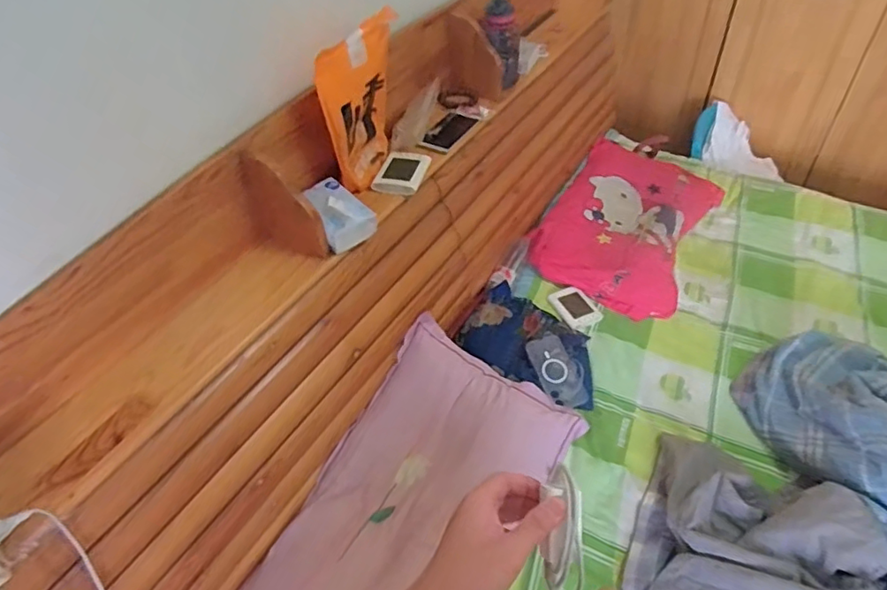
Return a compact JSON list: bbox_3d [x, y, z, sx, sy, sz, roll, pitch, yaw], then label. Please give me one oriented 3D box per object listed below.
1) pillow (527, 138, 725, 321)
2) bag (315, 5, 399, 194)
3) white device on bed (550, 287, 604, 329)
[{"bbox_3d":[0.504,-0.208,1.581,0.396,0.088,0.583,21,52,24],"label":"pillow"},{"bbox_3d":[-0.150,-0.352,1.078,0.039,0.279,0.226,18,50,21],"label":"bag"},{"bbox_3d":[0.325,0.031,1.413,0.091,0.025,0.116,-26,49,-19],"label":"white device on bed"}]

